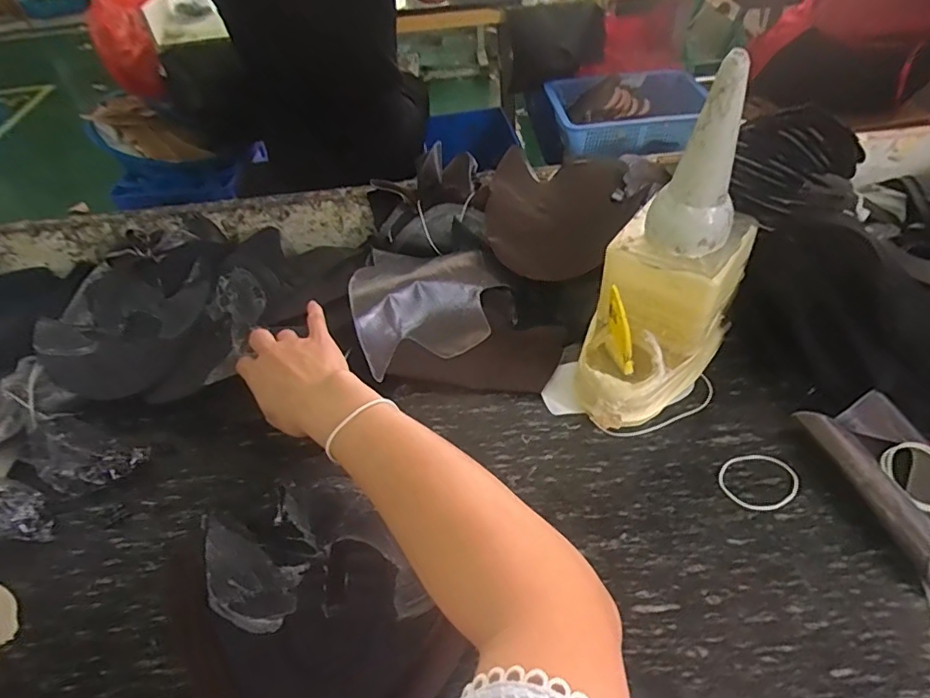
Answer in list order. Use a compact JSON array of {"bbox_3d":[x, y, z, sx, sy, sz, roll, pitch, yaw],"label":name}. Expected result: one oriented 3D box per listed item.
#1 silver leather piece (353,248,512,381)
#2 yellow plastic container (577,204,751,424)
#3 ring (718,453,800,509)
[{"bbox_3d":[-0.038,-0.059,0.582,0.157,0.051,0.159,-12,47,-5],"label":"silver leather piece"},{"bbox_3d":[0.175,-0.031,0.505,0.112,0.123,0.188,22,53,25],"label":"yellow plastic container"},{"bbox_3d":[0.241,0.108,0.448,0.062,0.004,0.050,-19,48,-11],"label":"ring"}]

